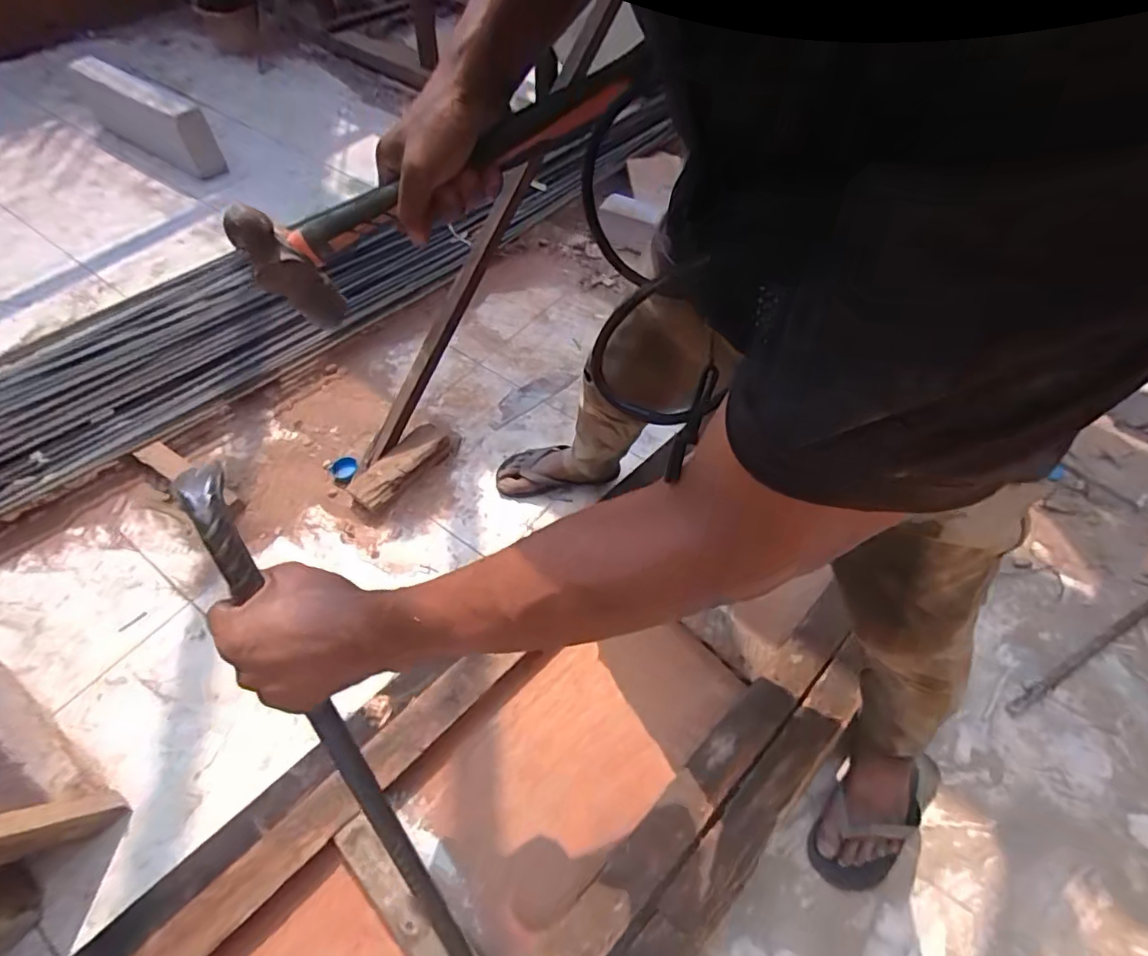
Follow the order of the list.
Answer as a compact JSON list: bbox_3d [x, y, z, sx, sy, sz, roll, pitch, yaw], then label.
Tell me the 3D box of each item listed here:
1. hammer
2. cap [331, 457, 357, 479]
[{"bbox_3d":[-0.095,-0.235,0.462,0.338,0.114,0.031,-25,57,4],"label":"hammer"},{"bbox_3d":[-0.495,-0.021,1.232,0.053,0.013,0.055,1,54,-1],"label":"cap"}]

